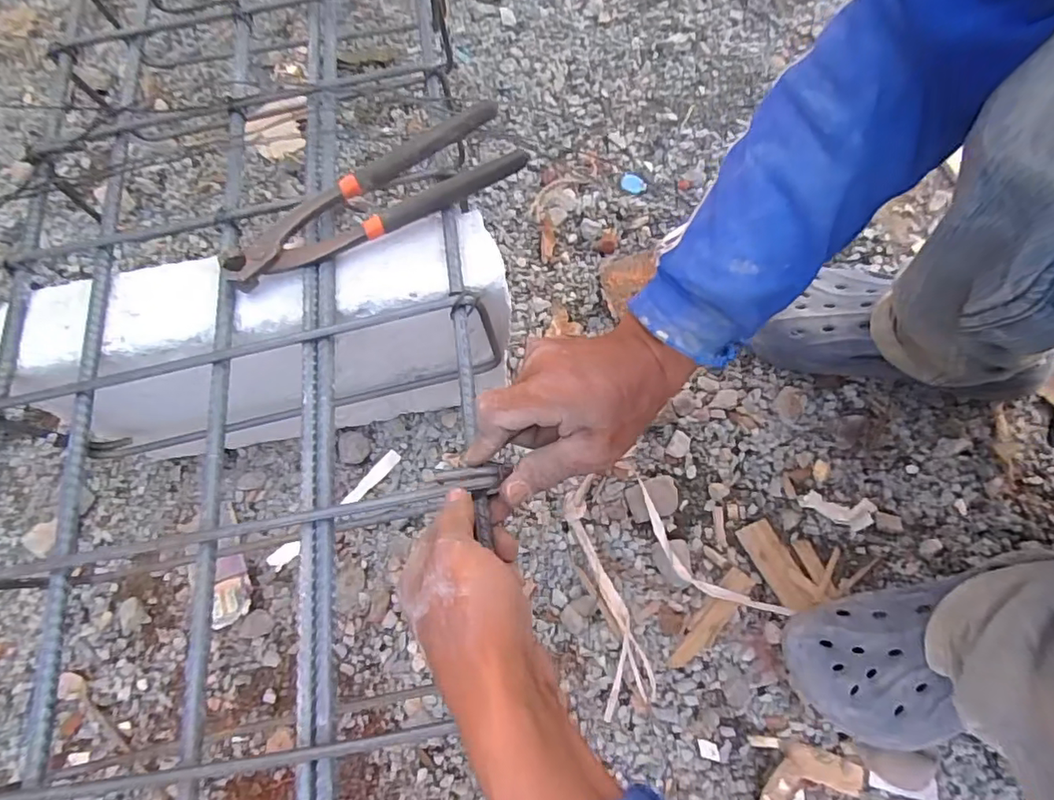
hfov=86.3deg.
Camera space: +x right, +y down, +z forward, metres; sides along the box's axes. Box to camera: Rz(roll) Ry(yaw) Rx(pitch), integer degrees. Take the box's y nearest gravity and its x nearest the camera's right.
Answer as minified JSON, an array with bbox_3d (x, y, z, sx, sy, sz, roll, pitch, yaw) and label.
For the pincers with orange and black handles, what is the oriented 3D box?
[{"bbox_3d":[-0.111,-0.142,0.401,0.219,0.028,0.052,-28,70,-6],"label":"pincers with orange and black handles"}]

